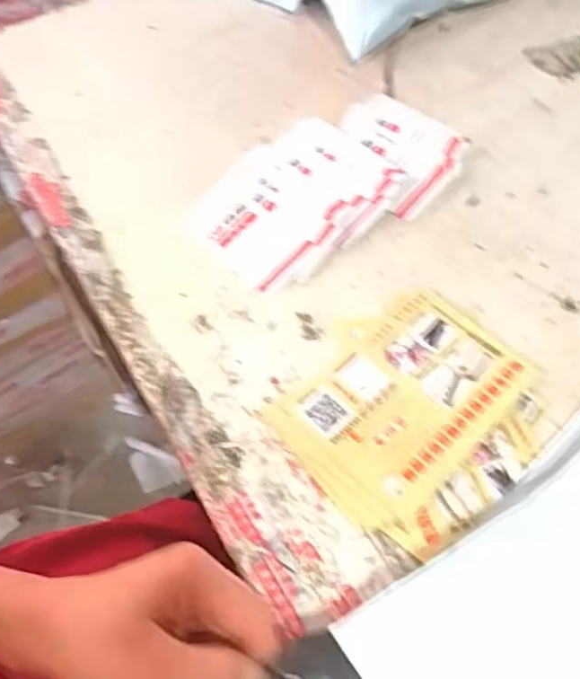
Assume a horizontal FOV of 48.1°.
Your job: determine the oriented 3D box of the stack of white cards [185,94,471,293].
[{"bbox_3d":[0.033,-0.129,0.537,0.224,0.021,0.131,-35,64,-17],"label":"stack of white cards"}]

